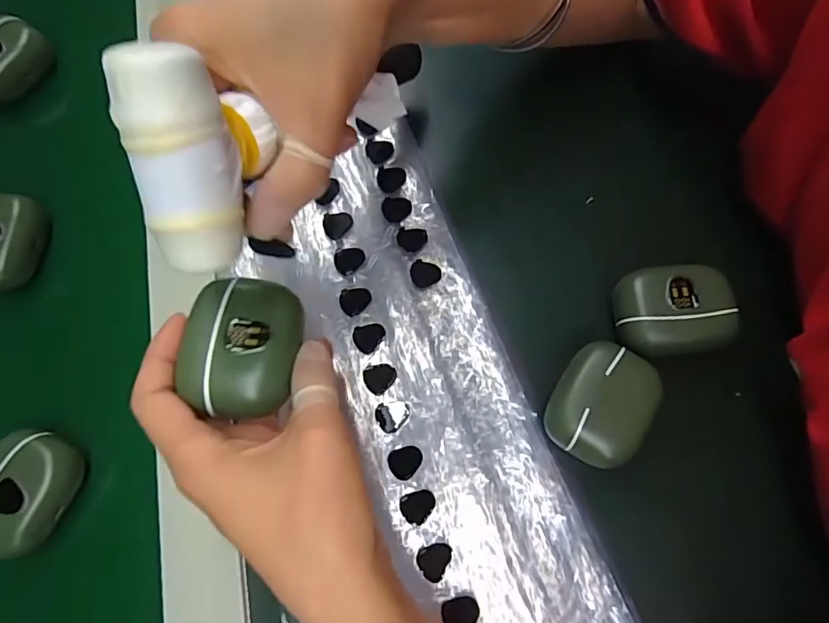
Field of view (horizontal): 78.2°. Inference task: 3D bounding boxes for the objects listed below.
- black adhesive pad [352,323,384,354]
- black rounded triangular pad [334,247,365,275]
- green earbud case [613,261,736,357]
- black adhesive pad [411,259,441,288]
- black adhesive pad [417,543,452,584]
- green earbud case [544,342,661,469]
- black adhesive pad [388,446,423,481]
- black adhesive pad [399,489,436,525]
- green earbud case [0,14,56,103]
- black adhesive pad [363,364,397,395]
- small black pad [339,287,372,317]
[{"bbox_3d":[-0.026,0.013,0.282,0.016,0.004,0.018,34,78,11],"label":"black adhesive pad"},{"bbox_3d":[-0.038,-0.031,0.295,0.018,0.004,0.015,-40,76,-9],"label":"black rounded triangular pad"},{"bbox_3d":[0.137,0.000,0.270,0.057,0.026,0.045,-6,77,11],"label":"green earbud case"},{"bbox_3d":[0.007,-0.022,0.294,0.017,0.004,0.015,10,74,5],"label":"black adhesive pad"},{"bbox_3d":[0.009,0.120,0.247,0.015,0.004,0.018,16,70,27],"label":"black adhesive pad"},{"bbox_3d":[0.094,0.047,0.258,0.045,0.028,0.057,26,76,10],"label":"green earbud case"},{"bbox_3d":[-0.004,0.077,0.262,0.018,0.004,0.015,-19,74,-3],"label":"black adhesive pad"},{"bbox_3d":[0.002,0.098,0.254,0.017,0.004,0.015,-17,73,-3],"label":"black adhesive pad"},{"bbox_3d":[-0.274,-0.168,0.340,0.038,0.023,0.057,29,77,10],"label":"green earbud case"},{"bbox_3d":[-0.019,0.036,0.274,0.017,0.004,0.016,-6,73,1],"label":"black adhesive pad"},{"bbox_3d":[-0.033,-0.006,0.289,0.018,0.004,0.016,-6,73,1],"label":"small black pad"}]

